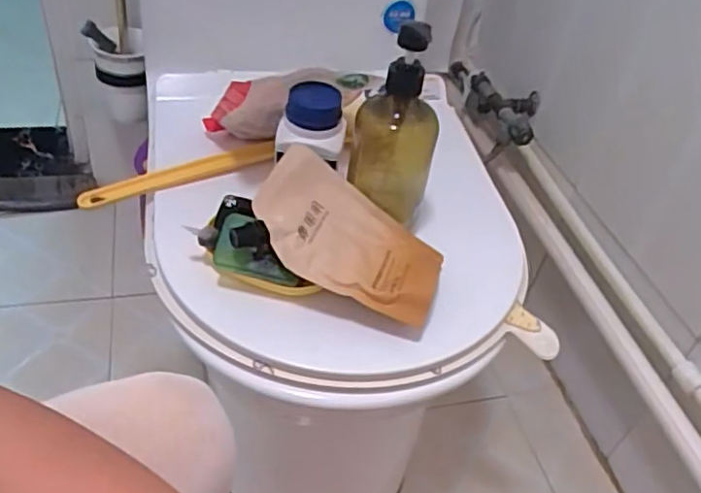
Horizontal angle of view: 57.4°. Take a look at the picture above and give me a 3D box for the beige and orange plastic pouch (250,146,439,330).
[{"bbox_3d":[-0.002,-0.007,0.534,0.165,0.031,0.101,32,52,-2],"label":"beige and orange plastic pouch"}]

